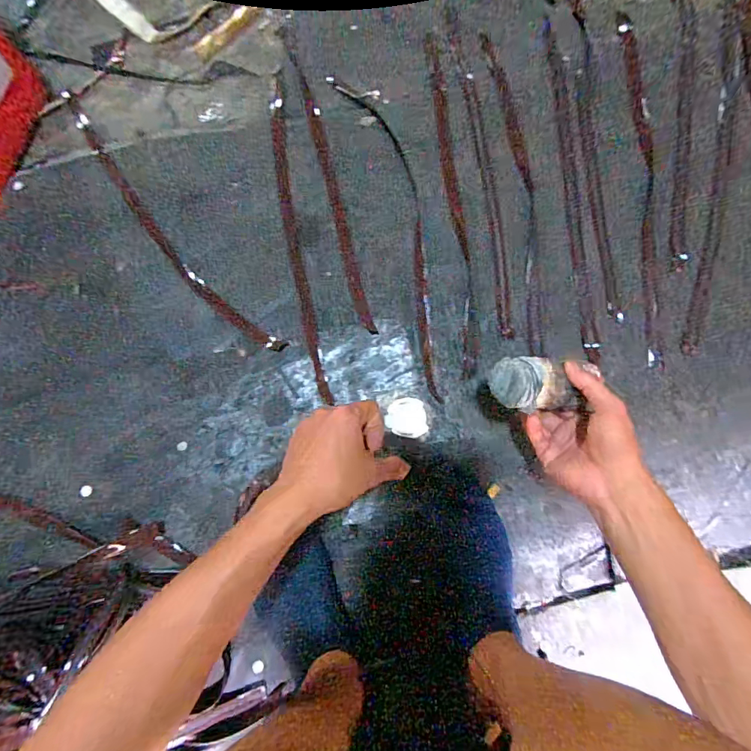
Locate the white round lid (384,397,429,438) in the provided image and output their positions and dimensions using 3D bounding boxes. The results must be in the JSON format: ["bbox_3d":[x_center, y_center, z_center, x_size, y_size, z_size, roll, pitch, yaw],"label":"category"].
[{"bbox_3d":[0.037,0.052,0.521,0.047,0.023,0.048,0,81,0],"label":"white round lid"}]

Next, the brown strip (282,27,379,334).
[{"bbox_3d":[-0.064,-0.273,0.576,0.020,0.006,0.452,-14,82,-2],"label":"brown strip"}]

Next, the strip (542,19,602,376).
[{"bbox_3d":[0.256,-0.244,0.561,0.023,0.016,0.464,-4,81,-1],"label":"strip"}]

